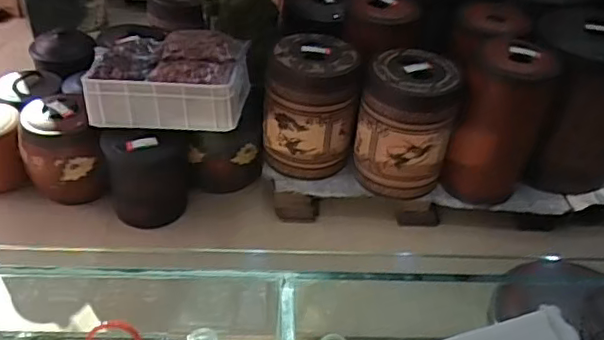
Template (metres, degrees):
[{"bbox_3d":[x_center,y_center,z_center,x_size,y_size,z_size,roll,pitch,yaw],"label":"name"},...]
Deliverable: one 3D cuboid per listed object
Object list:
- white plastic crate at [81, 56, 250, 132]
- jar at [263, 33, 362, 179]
[{"bbox_3d":[-0.420,-0.257,1.844,0.485,0.162,0.267,4,39,-1],"label":"white plastic crate"},{"bbox_3d":[0.027,-0.208,1.933,0.293,0.426,0.267,4,39,-1],"label":"jar"}]

